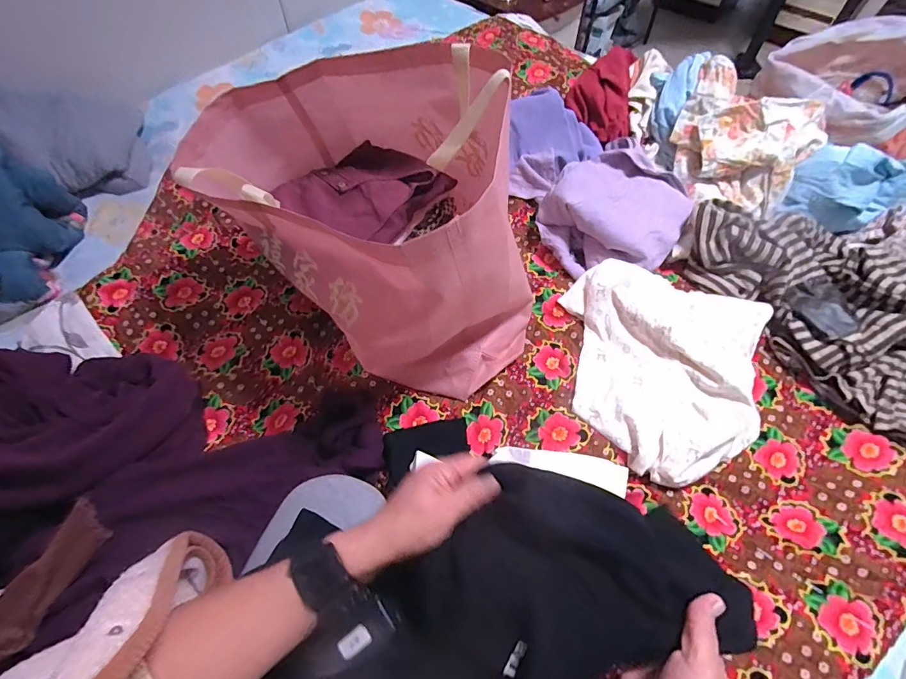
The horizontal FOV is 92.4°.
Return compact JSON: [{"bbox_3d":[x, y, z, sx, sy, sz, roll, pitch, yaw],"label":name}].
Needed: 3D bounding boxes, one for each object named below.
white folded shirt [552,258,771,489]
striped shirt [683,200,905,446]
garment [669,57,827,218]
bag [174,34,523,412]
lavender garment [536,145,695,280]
[{"bbox_3d":[0.322,0.037,0.651,0.277,0.083,0.329,3,58,2],"label":"white folded shirt"},{"bbox_3d":[0.619,-0.067,0.695,0.270,0.117,0.459,-30,62,-17],"label":"striped shirt"},{"bbox_3d":[0.512,-0.355,0.769,0.236,0.114,0.237,28,62,17],"label":"garment"},{"bbox_3d":[-0.088,-0.185,0.634,0.452,0.319,0.349,29,63,17],"label":"bag"},{"bbox_3d":[0.287,-0.220,0.761,0.247,0.091,0.216,-35,64,-19],"label":"lavender garment"}]

